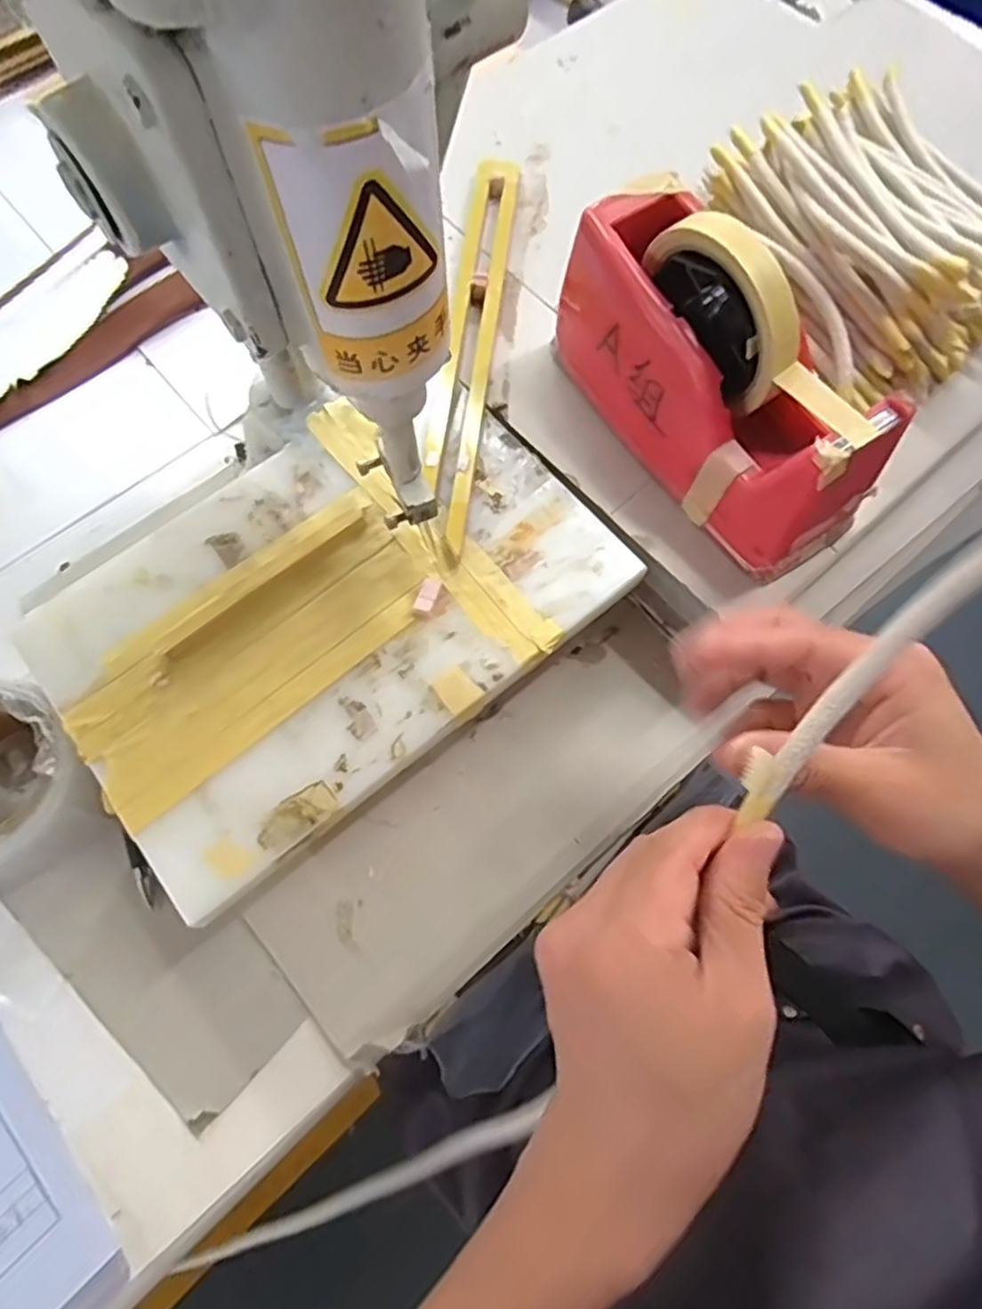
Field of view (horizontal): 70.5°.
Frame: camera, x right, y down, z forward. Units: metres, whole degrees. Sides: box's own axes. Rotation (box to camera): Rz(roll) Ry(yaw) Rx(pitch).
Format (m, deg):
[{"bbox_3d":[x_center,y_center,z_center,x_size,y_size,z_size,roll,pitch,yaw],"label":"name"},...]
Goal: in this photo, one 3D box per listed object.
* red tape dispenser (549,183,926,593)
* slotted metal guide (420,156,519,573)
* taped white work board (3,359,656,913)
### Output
[{"bbox_3d":[0.120,-0.150,0.369,0.069,0.122,0.202,-33,74,-12],"label":"red tape dispenser"},{"bbox_3d":[-0.015,-0.203,0.445,0.036,0.012,0.311,7,70,1],"label":"slotted metal guide"},{"bbox_3d":[-0.089,-0.032,0.384,0.292,0.014,0.199,-37,75,-14],"label":"taped white work board"}]

